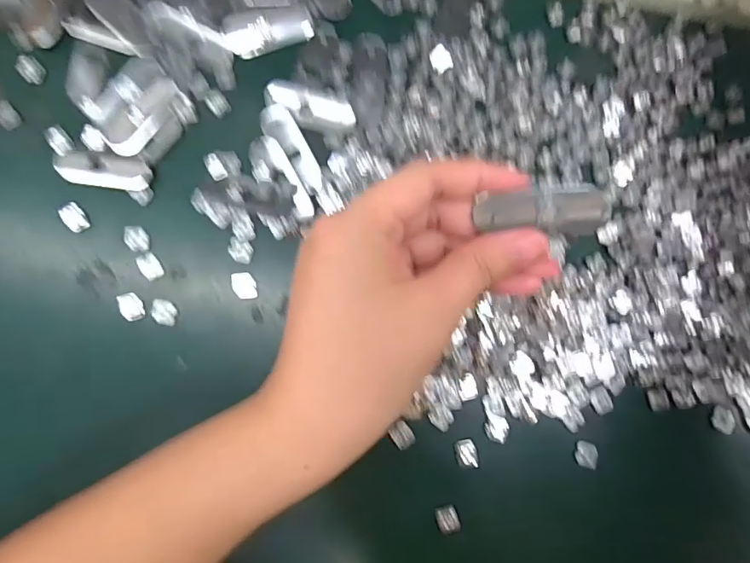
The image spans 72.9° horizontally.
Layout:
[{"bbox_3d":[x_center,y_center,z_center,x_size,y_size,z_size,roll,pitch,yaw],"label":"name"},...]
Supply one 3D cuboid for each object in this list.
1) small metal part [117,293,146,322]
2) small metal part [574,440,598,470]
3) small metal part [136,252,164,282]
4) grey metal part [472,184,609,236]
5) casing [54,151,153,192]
[{"bbox_3d":[-0.130,0.013,0.271,0.012,0.004,0.015,-19,84,-4],"label":"small metal part"},{"bbox_3d":[0.112,0.091,0.269,0.010,0.007,0.012,22,83,1],"label":"small metal part"},{"bbox_3d":[-0.122,-0.008,0.274,0.010,0.004,0.015,-31,85,-5],"label":"small metal part"},{"bbox_3d":[0.062,-0.027,0.195,0.043,0.004,0.018,-1,84,6],"label":"grey metal part"},{"bbox_3d":[-0.150,-0.061,0.278,0.052,0.004,0.019,7,83,-1],"label":"casing"}]

